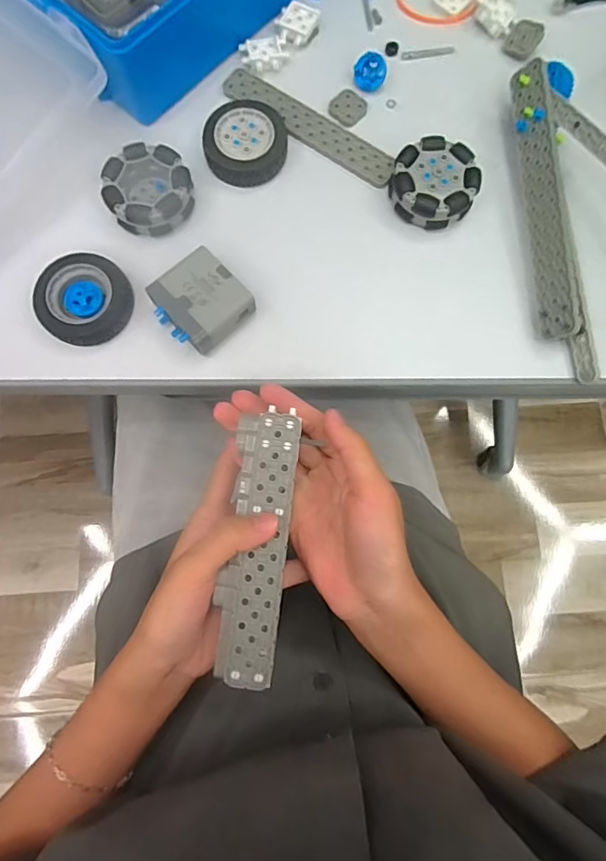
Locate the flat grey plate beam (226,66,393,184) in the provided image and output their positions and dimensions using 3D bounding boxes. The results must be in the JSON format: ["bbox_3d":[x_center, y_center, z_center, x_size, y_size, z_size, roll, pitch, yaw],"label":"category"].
[{"bbox_3d":[0.003,-0.233,0.369,0.151,0.004,0.030,34,80,6],"label":"flat grey plate beam"}]

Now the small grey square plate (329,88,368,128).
[{"bbox_3d":[0.034,-0.248,0.373,0.026,0.004,0.027,35,81,6],"label":"small grey square plate"}]

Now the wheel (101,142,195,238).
[{"bbox_3d":[-0.111,-0.172,0.348,0.059,0.020,0.056,0,79,-1],"label":"wheel"}]

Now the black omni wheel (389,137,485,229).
[{"bbox_3d":[0.095,-0.177,0.353,0.060,0.025,0.056,0,79,-1],"label":"black omni wheel"}]

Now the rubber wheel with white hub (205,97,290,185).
[{"bbox_3d":[-0.041,-0.212,0.358,0.059,0.014,0.062,0,79,-1],"label":"rubber wheel with white hub"}]

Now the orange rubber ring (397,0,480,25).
[{"bbox_3d":[0.110,-0.356,0.397,0.065,0.009,0.053,14,79,2],"label":"orange rubber ring"}]

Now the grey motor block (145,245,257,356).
[{"bbox_3d":[-0.070,-0.087,0.331,0.055,0.023,0.057,-43,82,-8],"label":"grey motor block"}]

